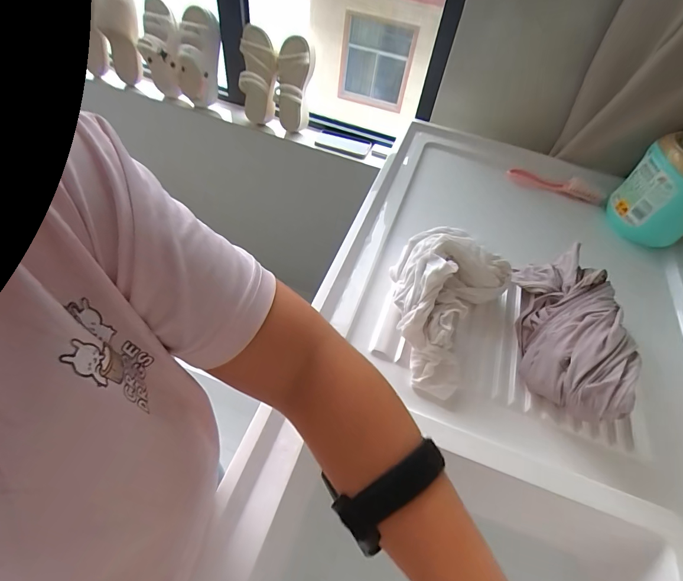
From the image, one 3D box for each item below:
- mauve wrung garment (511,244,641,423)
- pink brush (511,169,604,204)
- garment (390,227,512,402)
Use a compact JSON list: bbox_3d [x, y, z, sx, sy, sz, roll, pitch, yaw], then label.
[{"bbox_3d":[0.304,0.052,0.504,0.104,0.088,0.236,9,54,2],"label":"mauve wrung garment"},{"bbox_3d":[0.448,-0.222,0.793,0.190,0.034,0.029,15,54,6],"label":"pink brush"},{"bbox_3d":[0.124,0.013,0.505,0.144,0.093,0.207,29,57,16],"label":"garment"}]

